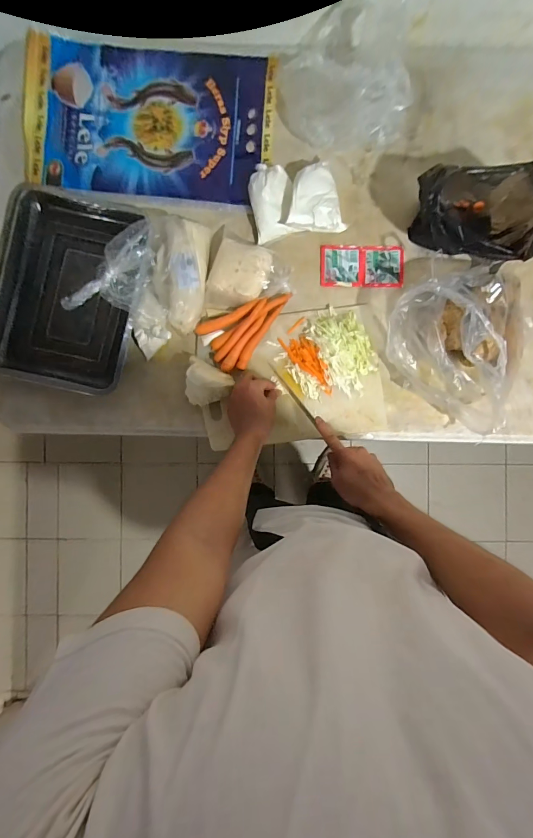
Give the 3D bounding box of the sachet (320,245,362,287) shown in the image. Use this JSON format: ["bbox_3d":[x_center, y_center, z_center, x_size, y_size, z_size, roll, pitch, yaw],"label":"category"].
[{"bbox_3d":[0.145,-0.297,0.699,0.078,0.004,0.079,0,91,1],"label":"sachet"}]

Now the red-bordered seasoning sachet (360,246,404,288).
[{"bbox_3d":[0.224,-0.297,0.702,0.081,0.008,0.080,0,91,1],"label":"red-bordered seasoning sachet"}]

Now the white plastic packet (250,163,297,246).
[{"bbox_3d":[0.009,-0.403,0.670,0.075,0.055,0.131,-8,91,1],"label":"white plastic packet"}]

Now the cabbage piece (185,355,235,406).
[{"bbox_3d":[-0.111,-0.061,0.636,0.084,0.055,0.074,25,92,0],"label":"cabbage piece"}]

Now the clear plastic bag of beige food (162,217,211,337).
[{"bbox_3d":[-0.156,-0.263,0.659,0.087,0.055,0.204,5,91,1],"label":"clear plastic bag of beige food"}]

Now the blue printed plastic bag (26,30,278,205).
[{"bbox_3d":[-0.212,-0.557,0.682,0.449,0.046,0.261,3,91,1],"label":"blue printed plastic bag"}]

